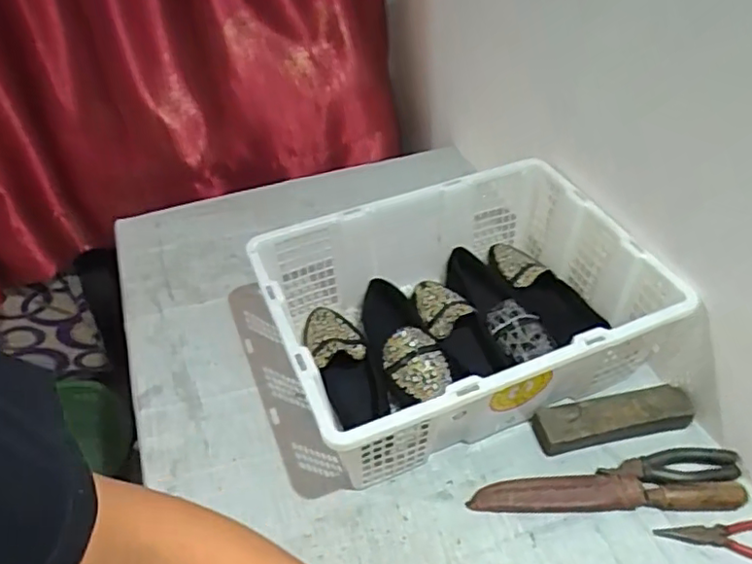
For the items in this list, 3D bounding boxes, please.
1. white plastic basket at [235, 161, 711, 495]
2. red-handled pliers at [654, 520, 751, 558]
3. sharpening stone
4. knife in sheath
[{"bbox_3d":[0.110,0.043,0.829,0.480,0.172,0.352,-17,46,-15],"label":"white plastic basket"},{"bbox_3d":[0.395,0.285,0.678,0.152,0.009,0.044,6,44,8],"label":"red-handled pliers"},{"bbox_3d":[0.303,0.174,0.775,0.200,0.040,0.054,-9,44,-7],"label":"sharpening stone"},{"bbox_3d":[0.268,0.249,0.714,0.306,0.026,0.040,-1,44,2],"label":"knife in sheath"}]

